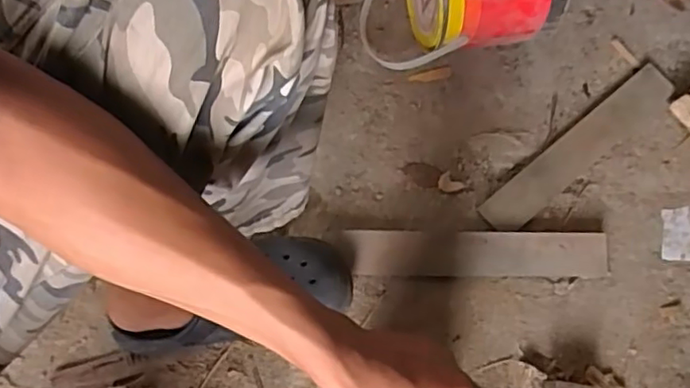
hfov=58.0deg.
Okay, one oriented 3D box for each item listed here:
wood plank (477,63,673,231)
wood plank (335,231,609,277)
[{"bbox_3d":[0.306,-0.061,0.809,0.334,0.014,0.053,-38,75,-14],"label":"wood plank"},{"bbox_3d":[0.158,0.072,0.745,0.321,0.007,0.052,1,84,-6],"label":"wood plank"}]

